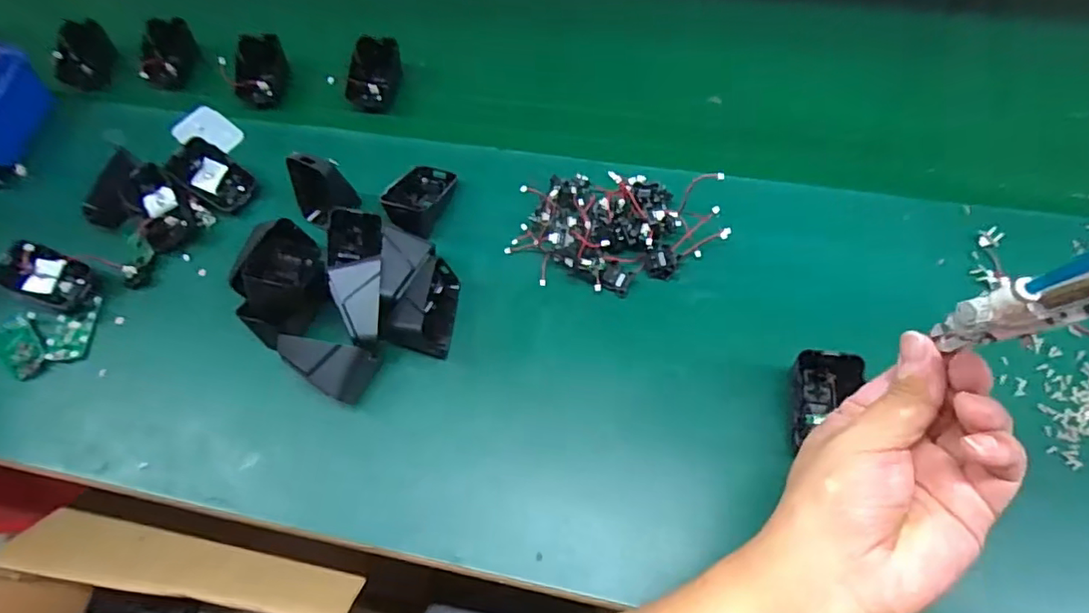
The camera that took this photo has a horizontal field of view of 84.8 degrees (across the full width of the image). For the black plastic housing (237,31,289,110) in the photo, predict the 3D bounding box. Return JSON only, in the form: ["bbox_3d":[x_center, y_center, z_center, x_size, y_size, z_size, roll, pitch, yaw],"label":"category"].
[{"bbox_3d":[-0.282,-0.232,0.587,0.041,0.027,0.067,-5,62,2],"label":"black plastic housing"}]

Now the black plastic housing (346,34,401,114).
[{"bbox_3d":[-0.167,-0.226,0.580,0.046,0.029,0.069,5,63,7],"label":"black plastic housing"}]

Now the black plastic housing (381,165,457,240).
[{"bbox_3d":[-0.107,-0.095,0.503,0.043,0.032,0.071,15,65,12],"label":"black plastic housing"}]

